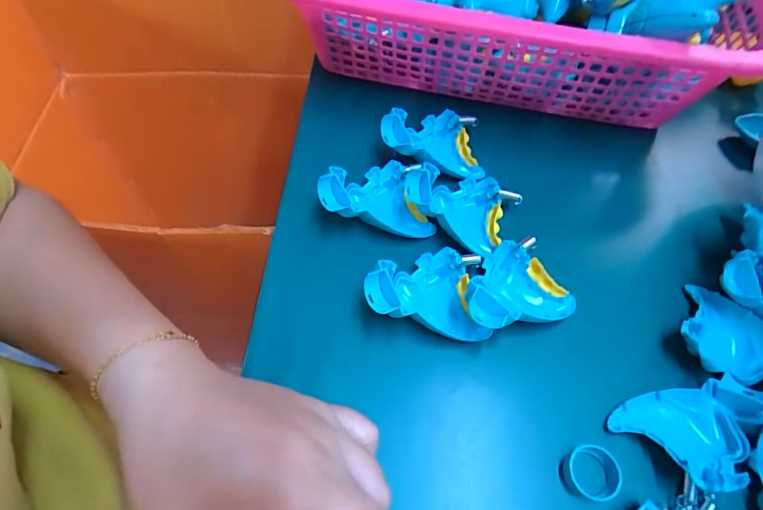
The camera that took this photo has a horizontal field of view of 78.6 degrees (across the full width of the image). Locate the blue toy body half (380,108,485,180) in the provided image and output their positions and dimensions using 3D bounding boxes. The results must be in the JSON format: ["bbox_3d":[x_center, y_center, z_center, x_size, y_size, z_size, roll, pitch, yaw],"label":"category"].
[{"bbox_3d":[0.036,-0.081,0.329,0.073,0.038,0.062,0,59,-2],"label":"blue toy body half"}]

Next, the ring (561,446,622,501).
[{"bbox_3d":[0.108,0.112,0.240,0.027,0.015,0.024,7,59,2],"label":"ring"}]

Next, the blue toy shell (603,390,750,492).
[{"bbox_3d":[0.155,0.093,0.236,0.060,0.024,0.048,-5,60,-5],"label":"blue toy shell"}]

